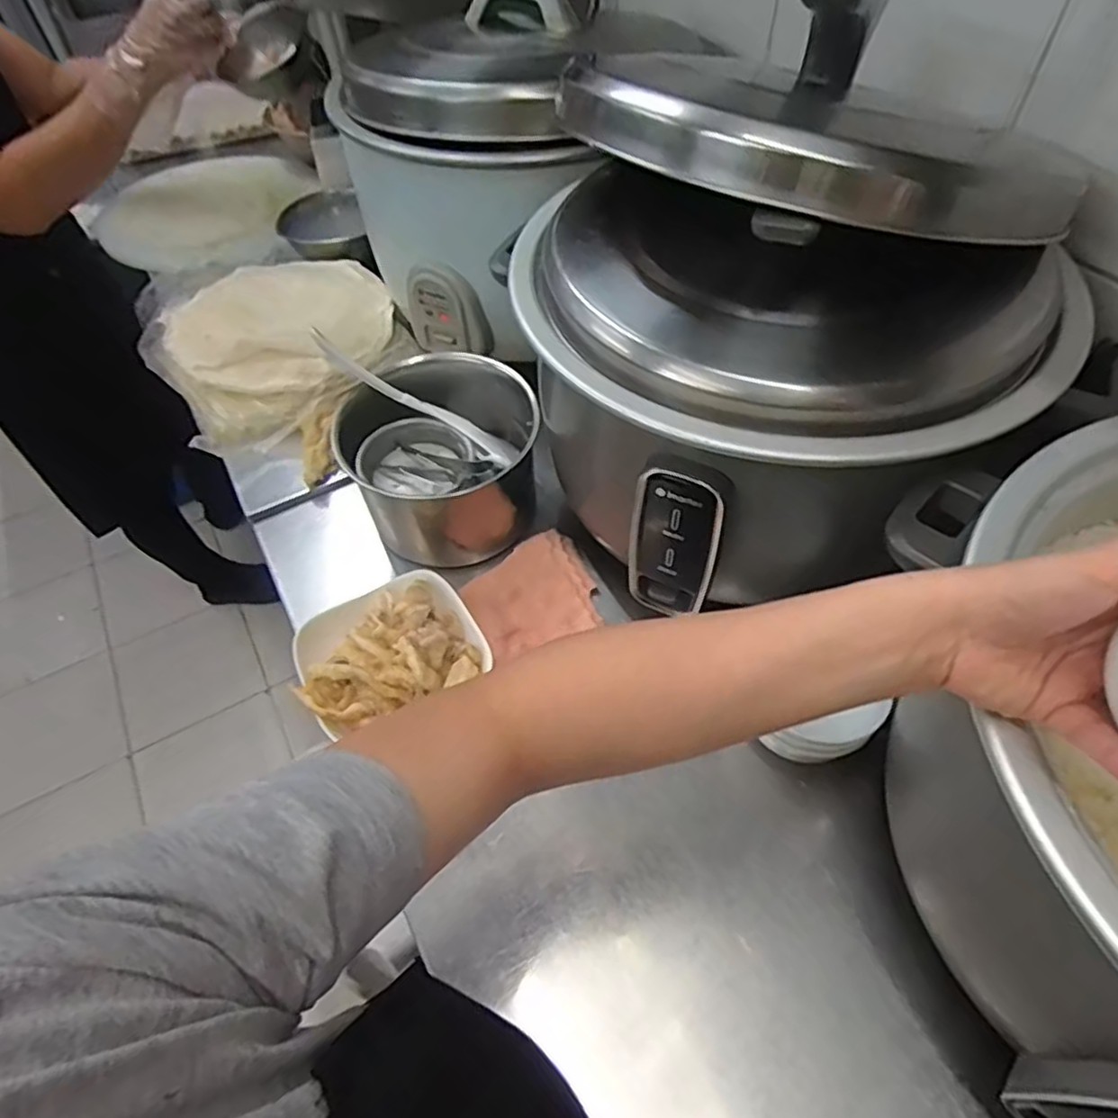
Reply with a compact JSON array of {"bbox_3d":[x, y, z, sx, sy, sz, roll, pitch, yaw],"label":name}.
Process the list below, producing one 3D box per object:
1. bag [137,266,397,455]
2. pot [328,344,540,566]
[{"bbox_3d":[-0.348,-0.285,0.855,0.295,0.070,0.290,-29,57,-18],"label":"bag"},{"bbox_3d":[-0.118,-0.103,0.708,0.186,0.142,0.169,2,53,4],"label":"pot"}]

